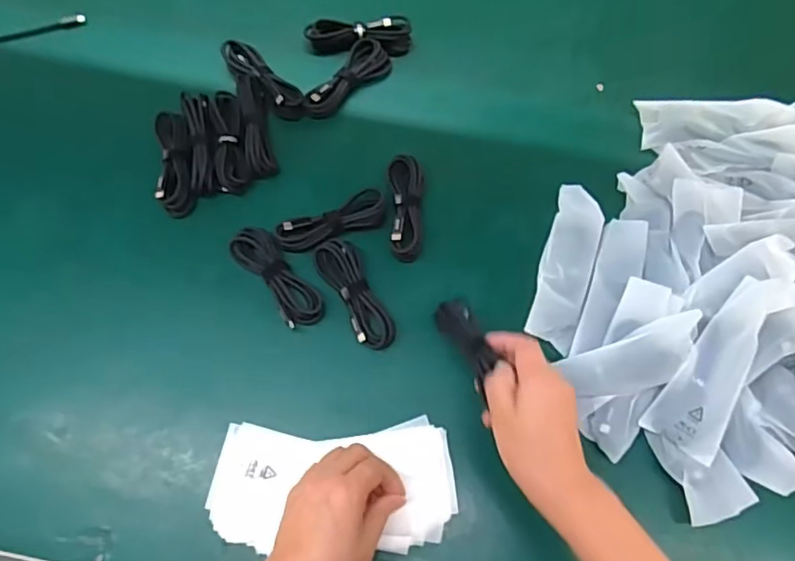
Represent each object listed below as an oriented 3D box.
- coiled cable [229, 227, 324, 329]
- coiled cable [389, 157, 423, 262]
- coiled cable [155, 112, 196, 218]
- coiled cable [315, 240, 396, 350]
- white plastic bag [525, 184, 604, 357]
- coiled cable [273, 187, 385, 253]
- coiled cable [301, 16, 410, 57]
[{"bbox_3d":[-0.113,-0.004,0.549,0.039,0.021,0.109,-37,73,-14],"label":"coiled cable"},{"bbox_3d":[0.009,-0.074,0.568,0.032,0.019,0.112,-2,68,-1],"label":"coiled cable"},{"bbox_3d":[-0.221,-0.117,0.586,0.034,0.024,0.106,-10,72,-5],"label":"coiled cable"},{"bbox_3d":[-0.039,0.012,0.543,0.037,0.011,0.111,-26,71,-10],"label":"coiled cable"},{"bbox_3d":[0.158,-0.015,0.547,0.046,0.014,0.155,20,71,-3],"label":"white plastic bag"},{"bbox_3d":[-0.062,-0.055,0.563,0.108,0.016,0.033,-23,70,-9],"label":"coiled cable"},{"bbox_3d":[-0.042,-0.266,0.644,0.114,0.024,0.033,-1,68,0],"label":"coiled cable"}]

